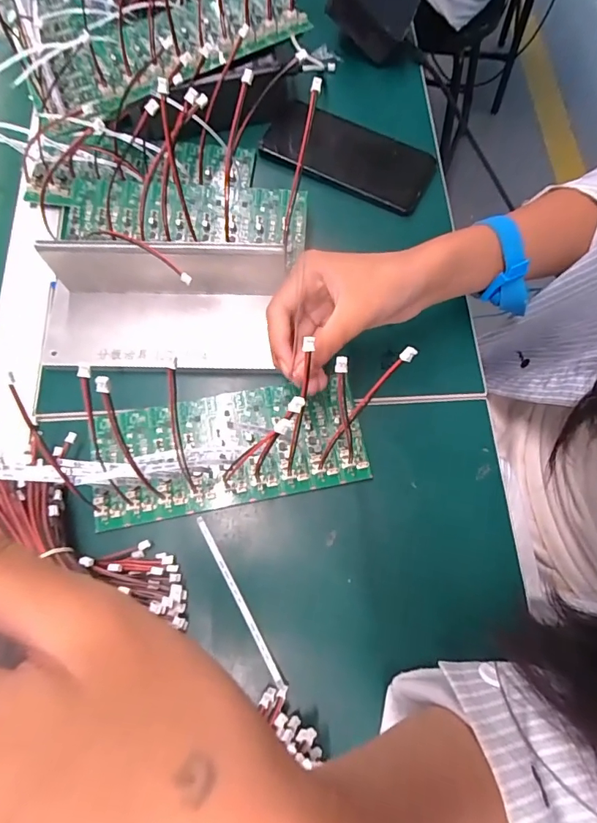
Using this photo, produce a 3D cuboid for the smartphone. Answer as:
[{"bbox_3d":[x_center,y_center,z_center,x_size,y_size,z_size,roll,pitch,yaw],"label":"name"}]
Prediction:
[{"bbox_3d":[0.047,-0.241,0.416,0.156,0.011,0.070,26,73,8],"label":"smartphone"}]

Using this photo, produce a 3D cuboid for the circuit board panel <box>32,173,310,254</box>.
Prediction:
[{"bbox_3d":[-0.116,-0.168,0.377,0.242,0.023,0.063,7,71,2],"label":"circuit board panel"}]

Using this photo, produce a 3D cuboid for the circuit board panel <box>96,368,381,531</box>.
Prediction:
[{"bbox_3d":[-0.052,0.027,0.328,0.192,0.012,0.084,-10,72,-4],"label":"circuit board panel"}]

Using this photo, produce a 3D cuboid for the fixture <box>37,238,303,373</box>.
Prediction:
[{"bbox_3d":[-0.102,-0.076,0.330,0.192,0.060,0.072,1,71,0],"label":"fixture"}]

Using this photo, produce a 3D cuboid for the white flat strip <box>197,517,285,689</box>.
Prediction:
[{"bbox_3d":[-0.041,0.126,0.299,0.006,0.007,0.118,-29,74,-10],"label":"white flat strip"}]

